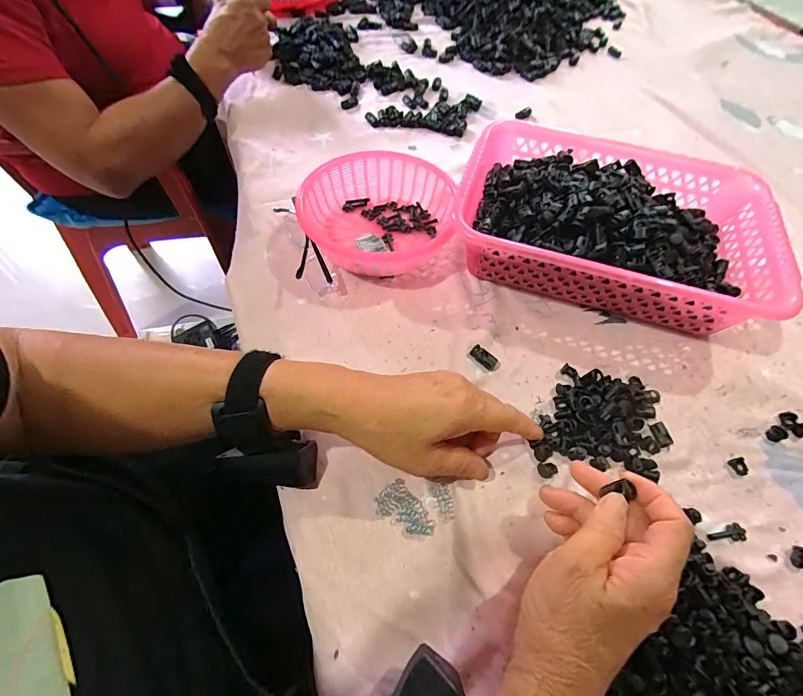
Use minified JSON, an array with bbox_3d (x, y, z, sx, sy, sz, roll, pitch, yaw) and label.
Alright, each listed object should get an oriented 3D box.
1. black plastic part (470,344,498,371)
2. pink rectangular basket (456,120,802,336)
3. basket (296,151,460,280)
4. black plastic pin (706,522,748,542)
[{"bbox_3d":[0.075,0.009,0.375,0.025,0.010,0.013,39,63,20],"label":"black plastic part"},{"bbox_3d":[0.217,-0.132,0.434,0.297,0.082,0.209,16,58,8],"label":"pink rectangular basket"},{"bbox_3d":[-0.019,-0.145,0.447,0.160,0.048,0.168,-19,60,-14],"label":"basket"},{"bbox_3d":[0.243,0.139,0.303,0.031,0.004,0.012,-10,58,-9],"label":"black plastic pin"}]

